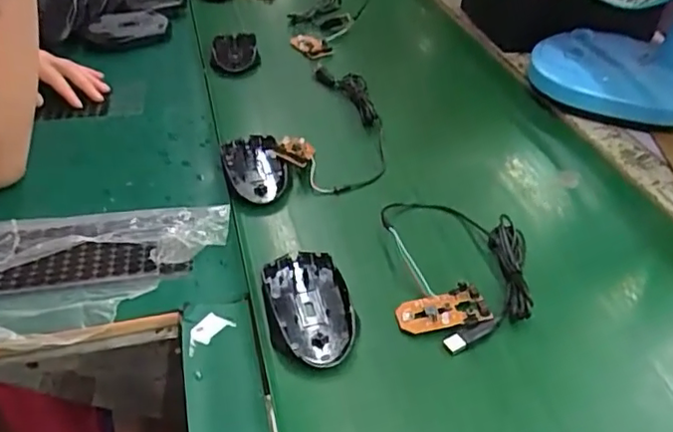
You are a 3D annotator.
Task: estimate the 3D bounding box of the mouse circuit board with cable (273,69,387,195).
[{"bbox_3d":[0.007,-0.115,0.679,0.111,0.020,0.264,8,39,7],"label":"mouse circuit board with cable"}]

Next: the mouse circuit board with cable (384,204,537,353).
[{"bbox_3d":[0.104,0.037,0.502,0.121,0.023,0.171,-1,39,-4],"label":"mouse circuit board with cable"}]

